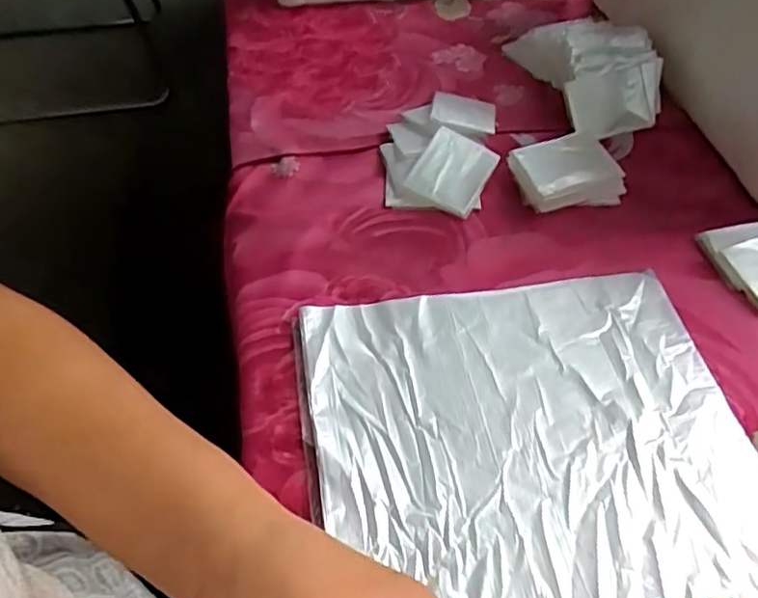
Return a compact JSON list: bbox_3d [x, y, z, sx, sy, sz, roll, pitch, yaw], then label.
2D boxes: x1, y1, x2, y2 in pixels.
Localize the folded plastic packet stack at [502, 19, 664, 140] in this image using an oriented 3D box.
[{"bbox_3d":[0.233,-0.256,0.703,0.113,0.056,0.188,-13,52,-11],"label":"folded plastic packet stack"}]

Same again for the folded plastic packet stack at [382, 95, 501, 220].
[{"bbox_3d":[0.060,-0.151,0.629,0.105,0.032,0.157,9,52,7],"label":"folded plastic packet stack"}]

